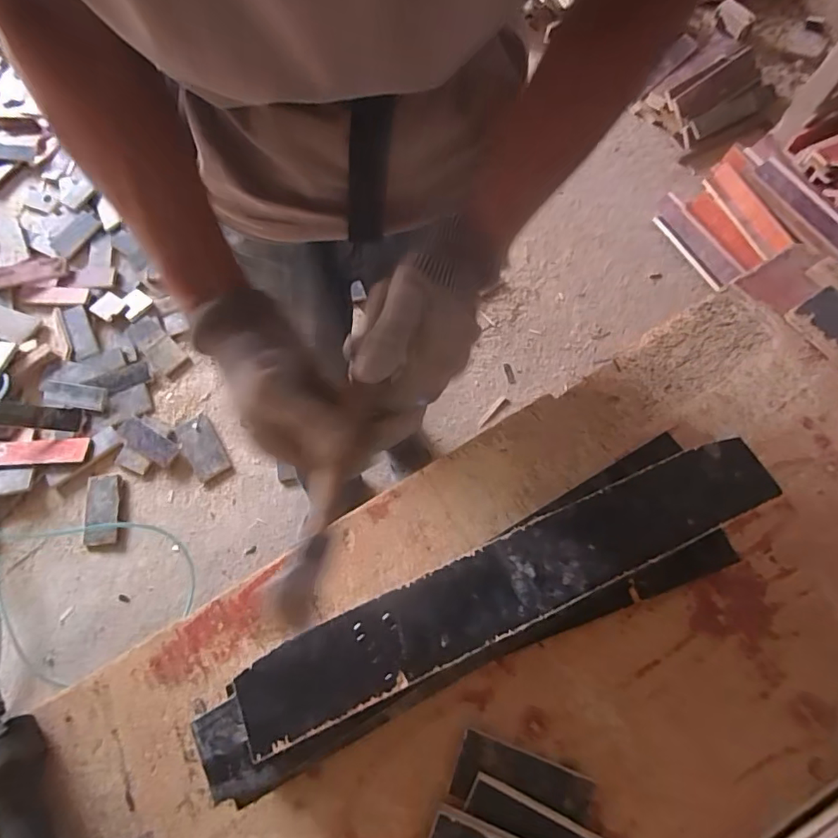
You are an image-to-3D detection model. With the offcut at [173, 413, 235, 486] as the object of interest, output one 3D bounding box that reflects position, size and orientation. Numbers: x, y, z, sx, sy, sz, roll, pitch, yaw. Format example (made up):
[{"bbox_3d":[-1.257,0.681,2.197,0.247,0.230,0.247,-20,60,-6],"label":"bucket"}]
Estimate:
[{"bbox_3d":[-0.561,0.080,1.298,0.093,0.014,0.188,-31,72,-11],"label":"offcut"}]

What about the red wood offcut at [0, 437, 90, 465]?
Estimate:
[{"bbox_3d":[-0.982,0.084,1.304,0.229,0.020,0.072,-3,69,-1],"label":"red wood offcut"}]

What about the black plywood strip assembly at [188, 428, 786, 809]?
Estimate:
[{"bbox_3d":[0.076,0.187,0.520,0.589,0.108,0.130,-23,71,-9],"label":"black plywood strip assembly"}]

